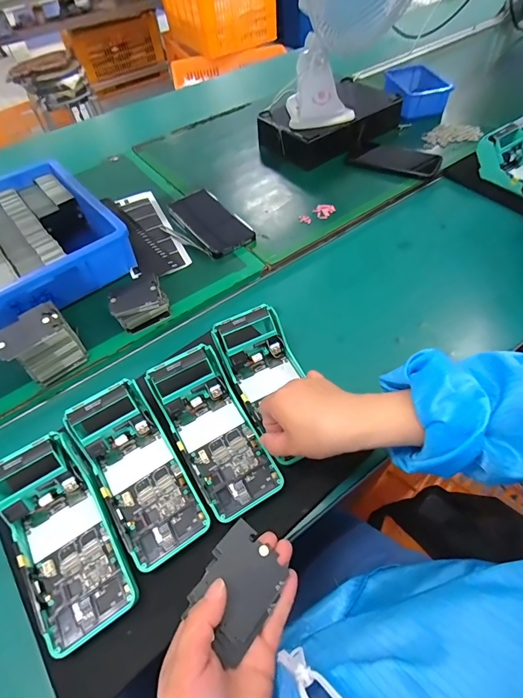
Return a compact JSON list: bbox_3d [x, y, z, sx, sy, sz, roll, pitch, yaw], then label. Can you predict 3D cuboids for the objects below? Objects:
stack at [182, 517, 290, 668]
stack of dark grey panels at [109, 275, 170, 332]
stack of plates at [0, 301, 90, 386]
[{"bbox_3d":[-0.018,0.179,0.290,0.057,0.015,0.072,28,55,29],"label":"stack"},{"bbox_3d":[-0.166,-0.063,0.515,0.070,0.035,0.064,-23,48,-15],"label":"stack of dark grey panels"},{"bbox_3d":[-0.268,-0.001,0.468,0.078,0.073,0.055,-33,52,-24],"label":"stack of plates"}]

